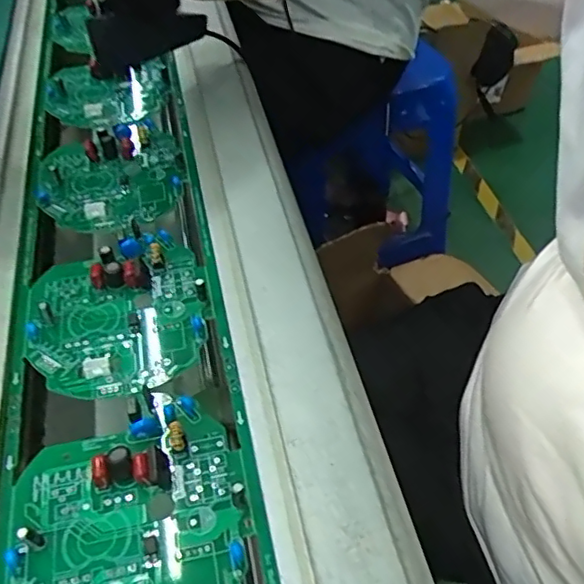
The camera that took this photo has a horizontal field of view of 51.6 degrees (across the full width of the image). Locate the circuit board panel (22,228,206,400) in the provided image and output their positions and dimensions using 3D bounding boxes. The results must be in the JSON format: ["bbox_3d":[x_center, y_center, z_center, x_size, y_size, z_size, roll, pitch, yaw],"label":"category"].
[{"bbox_3d":[-0.081,0.008,0.279,0.078,0.015,0.085,-10,50,-6],"label":"circuit board panel"}]

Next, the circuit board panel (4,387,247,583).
[{"bbox_3d":[-0.058,0.081,0.214,0.079,0.014,0.091,-10,50,-6],"label":"circuit board panel"}]

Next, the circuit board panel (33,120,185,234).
[{"bbox_3d":[-0.103,-0.067,0.345,0.078,0.017,0.082,-14,50,-9],"label":"circuit board panel"}]

